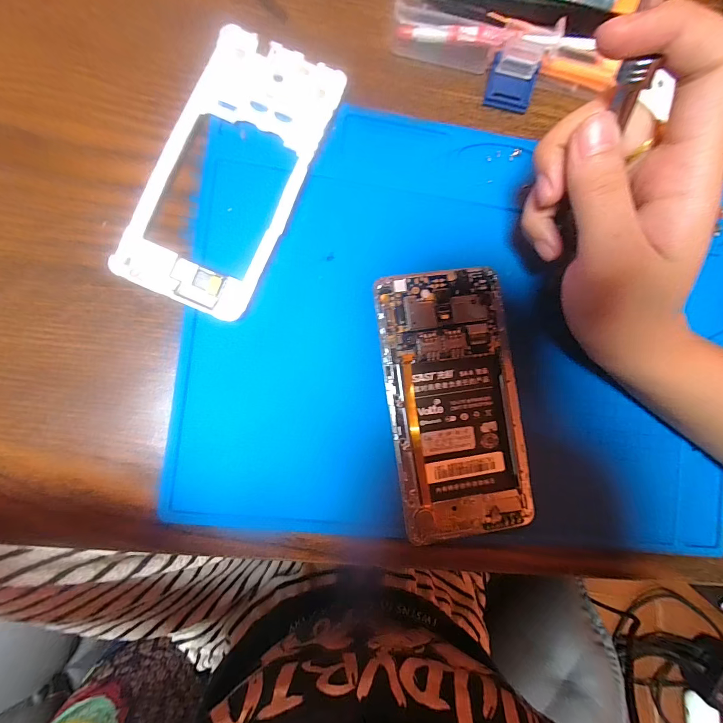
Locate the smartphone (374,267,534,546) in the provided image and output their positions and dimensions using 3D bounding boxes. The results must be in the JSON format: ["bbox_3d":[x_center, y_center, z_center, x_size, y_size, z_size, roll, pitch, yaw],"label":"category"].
[{"bbox_3d":[0.050,0.022,0.187,0.069,0.010,0.140,-8,89,-6],"label":"smartphone"}]

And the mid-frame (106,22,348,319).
[{"bbox_3d":[-0.066,-0.096,0.178,0.069,0.010,0.141,23,86,-5],"label":"mid-frame"}]

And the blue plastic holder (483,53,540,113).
[{"bbox_3d":[0.085,-0.156,0.196,0.027,0.007,0.021,15,97,0],"label":"blue plastic holder"}]

